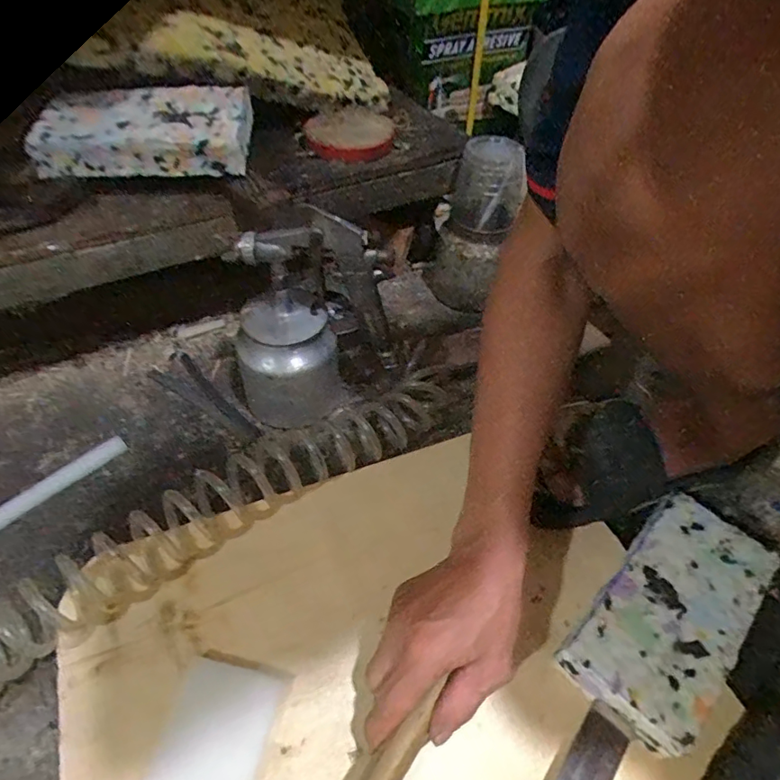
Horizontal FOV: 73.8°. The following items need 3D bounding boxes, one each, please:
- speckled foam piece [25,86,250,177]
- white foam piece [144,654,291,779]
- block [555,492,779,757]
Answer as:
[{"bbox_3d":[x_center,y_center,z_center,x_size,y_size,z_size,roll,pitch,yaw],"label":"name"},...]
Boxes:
[{"bbox_3d":[-0.231,-0.248,0.495,0.187,0.045,0.090,-2,49,-5],"label":"speckled foam piece"},{"bbox_3d":[-0.123,0.253,0.348,0.072,0.009,0.128,10,50,6],"label":"white foam piece"},{"bbox_3d":[0.223,0.174,0.416,0.100,0.046,0.196,37,57,26],"label":"block"}]

